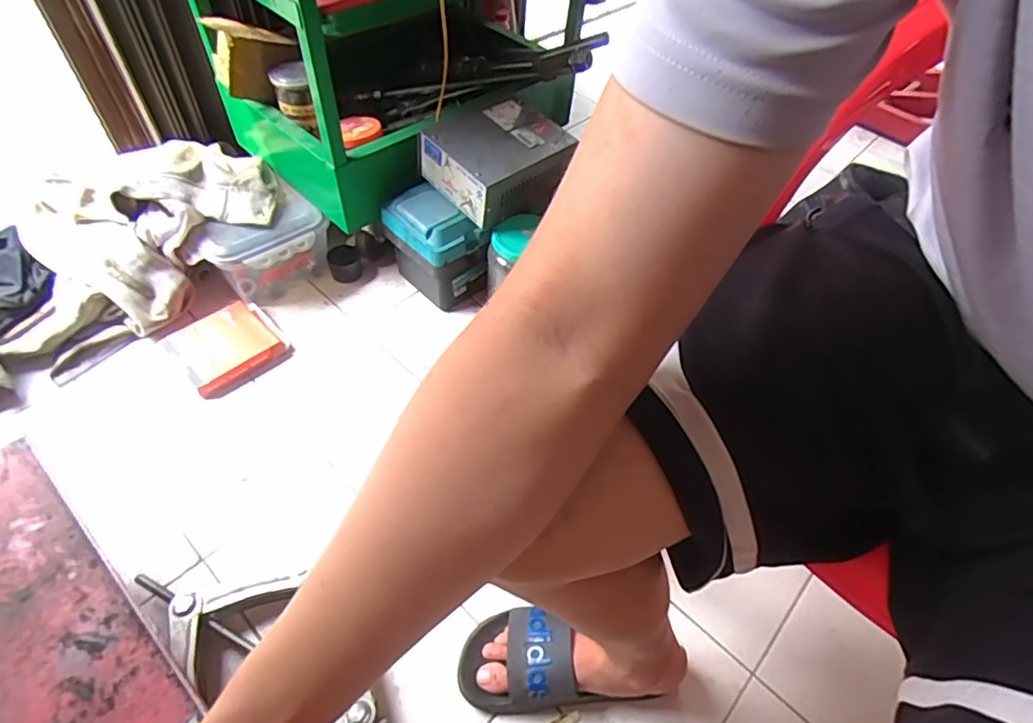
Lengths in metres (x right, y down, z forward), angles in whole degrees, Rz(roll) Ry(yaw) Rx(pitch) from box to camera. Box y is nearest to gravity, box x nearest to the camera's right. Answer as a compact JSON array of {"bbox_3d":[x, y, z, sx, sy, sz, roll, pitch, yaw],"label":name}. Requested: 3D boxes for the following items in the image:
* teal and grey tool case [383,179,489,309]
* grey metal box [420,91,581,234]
[{"bbox_3d":[-0.148,-0.205,1.015,0.158,0.190,0.122,39,58,24],"label":"teal and grey tool case"},{"bbox_3d":[-0.033,-0.353,0.968,0.217,0.106,0.195,-30,59,-26],"label":"grey metal box"}]

